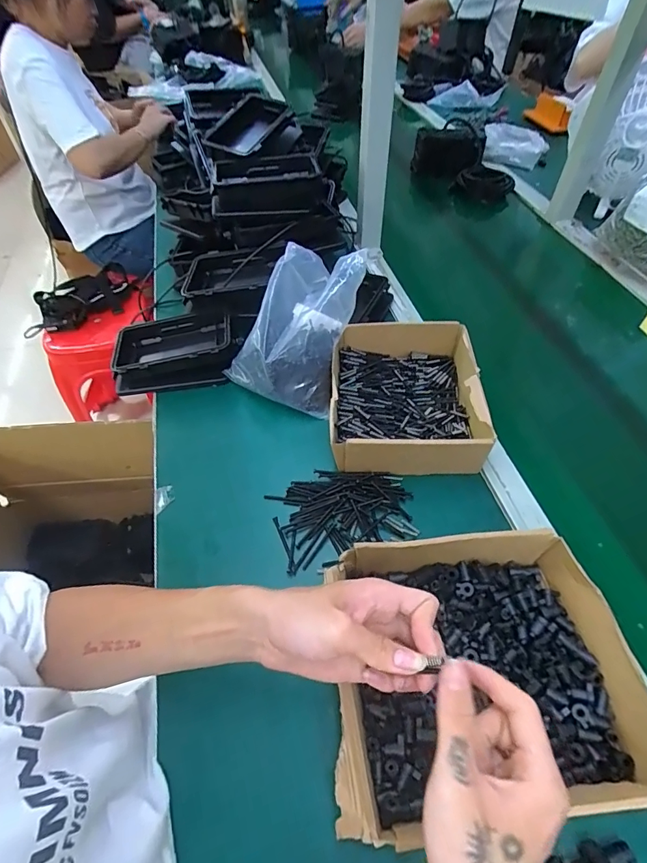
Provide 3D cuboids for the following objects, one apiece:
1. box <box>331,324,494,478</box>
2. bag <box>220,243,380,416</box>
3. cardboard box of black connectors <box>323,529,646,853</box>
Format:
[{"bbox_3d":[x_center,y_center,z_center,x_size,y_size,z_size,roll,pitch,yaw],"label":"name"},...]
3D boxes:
[{"bbox_3d":[0.105,-0.047,0.574,0.184,0.071,0.208,-1,52,1],"label":"box"},{"bbox_3d":[-0.034,-0.146,0.605,0.158,0.155,0.173,21,56,17],"label":"bag"},{"bbox_3d":[0.131,0.204,0.377,0.253,0.071,0.208,-5,52,-2],"label":"cardboard box of black connectors"}]

